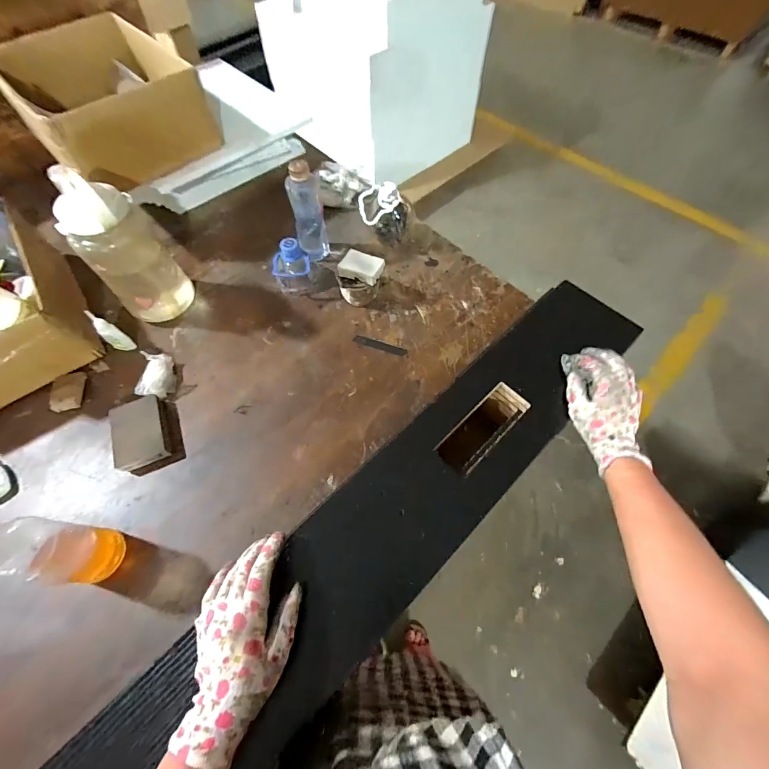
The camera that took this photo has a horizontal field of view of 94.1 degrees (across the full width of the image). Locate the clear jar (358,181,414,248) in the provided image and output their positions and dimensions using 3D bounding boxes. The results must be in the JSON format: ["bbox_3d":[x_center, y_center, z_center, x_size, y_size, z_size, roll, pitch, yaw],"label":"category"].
[{"bbox_3d":[0.009,-0.333,0.708,0.111,0.134,0.069,-10,63,-5],"label":"clear jar"}]

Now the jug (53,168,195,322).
[{"bbox_3d":[-0.401,-0.196,0.560,0.113,0.251,0.104,-41,69,-18],"label":"jug"}]

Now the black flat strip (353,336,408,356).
[{"bbox_3d":[-0.008,-0.069,0.635,0.097,0.004,0.016,17,64,9],"label":"black flat strip"}]

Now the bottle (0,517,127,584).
[{"bbox_3d":[-0.376,0.179,0.387,0.053,0.209,0.065,6,63,3],"label":"bottle"}]

